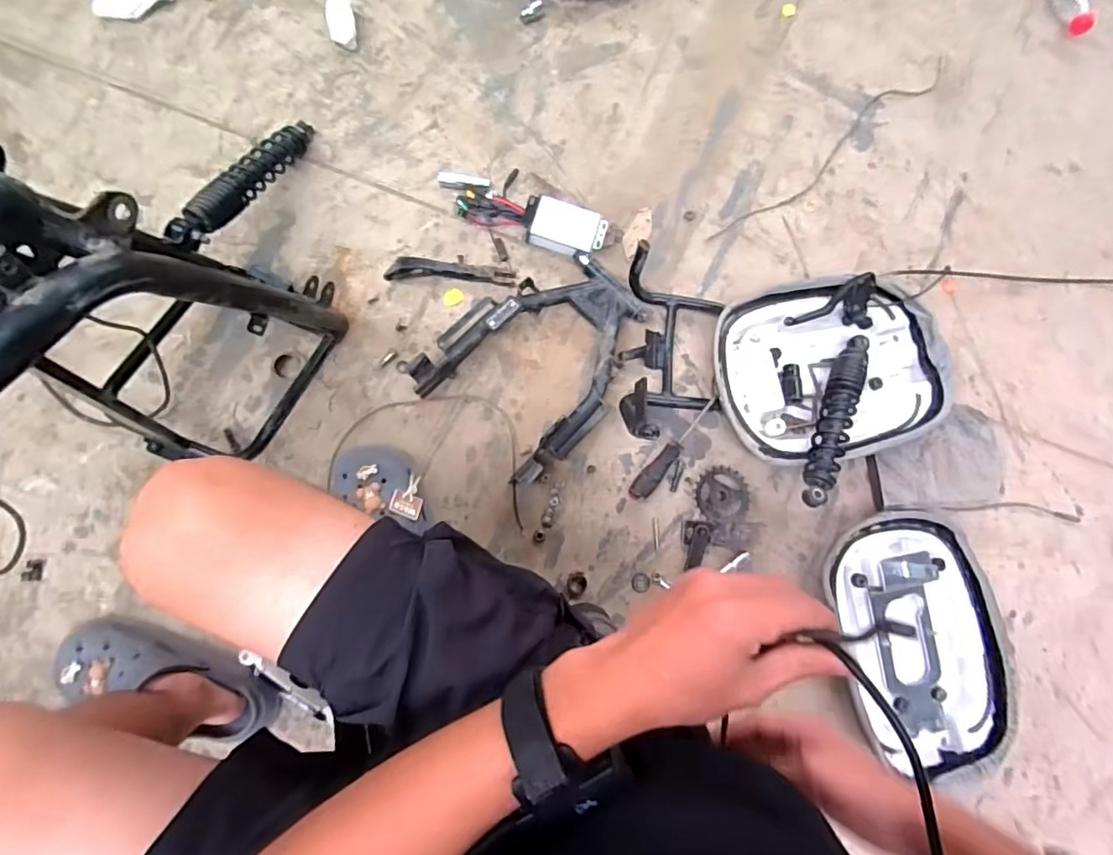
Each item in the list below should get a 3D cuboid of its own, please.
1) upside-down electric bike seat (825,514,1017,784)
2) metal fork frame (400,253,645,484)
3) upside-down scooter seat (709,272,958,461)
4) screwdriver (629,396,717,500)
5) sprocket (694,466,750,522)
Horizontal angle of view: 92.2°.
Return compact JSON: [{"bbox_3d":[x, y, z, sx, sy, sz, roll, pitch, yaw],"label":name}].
[{"bbox_3d":[0.517,0.300,0.769,0.263,0.078,0.341,-7,83,-5],"label":"upside-down electric bike seat"},{"bbox_3d":[-0.019,-0.103,0.790,0.330,0.080,0.253,-44,87,-9],"label":"metal fork frame"},{"bbox_3d":[0.414,-0.086,0.827,0.354,0.072,0.265,-9,83,-5],"label":"upside-down scooter seat"},{"bbox_3d":[0.181,0.032,0.805,0.030,0.036,0.195,44,81,3],"label":"screwdriver"},{"bbox_3d":[0.248,0.099,0.802,0.079,0.014,0.082,-1,81,3],"label":"sprocket"}]

